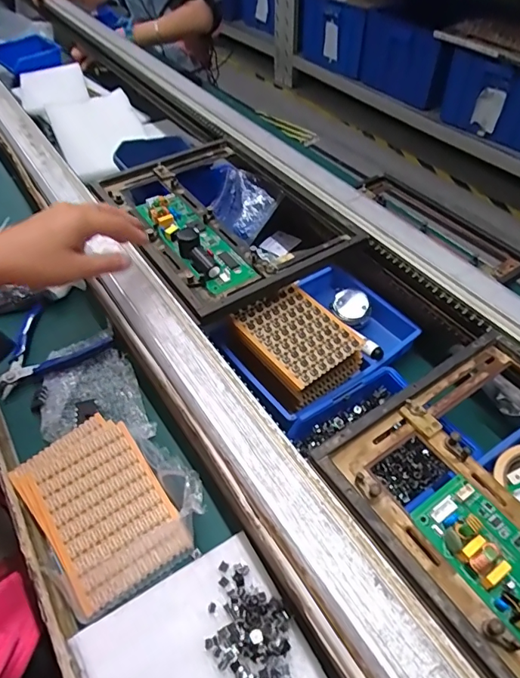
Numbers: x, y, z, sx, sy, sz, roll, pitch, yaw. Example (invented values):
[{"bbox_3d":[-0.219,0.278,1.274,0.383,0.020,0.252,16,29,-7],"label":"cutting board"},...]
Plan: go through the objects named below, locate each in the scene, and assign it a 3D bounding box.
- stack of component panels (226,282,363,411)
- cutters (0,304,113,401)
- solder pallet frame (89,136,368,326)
[{"bbox_3d":[0.032,0.005,0.478,0.092,0.047,0.119,-33,55,-25],"label":"stack of component panels"},{"bbox_3d":[-0.230,0.000,0.499,0.116,0.022,0.102,-22,52,-17],"label":"cutters"},{"bbox_3d":[-0.050,-0.153,0.559,0.223,0.045,0.303,-24,52,-19],"label":"solder pallet frame"}]

